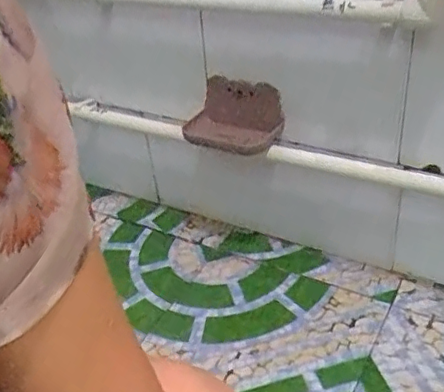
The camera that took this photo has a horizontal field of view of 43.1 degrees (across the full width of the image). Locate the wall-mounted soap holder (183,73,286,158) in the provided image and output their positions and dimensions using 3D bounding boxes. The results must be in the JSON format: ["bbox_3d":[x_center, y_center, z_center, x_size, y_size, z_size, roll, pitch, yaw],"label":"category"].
[{"bbox_3d":[0.008,-0.115,0.809,0.132,0.071,0.099,23,45,35],"label":"wall-mounted soap holder"}]

